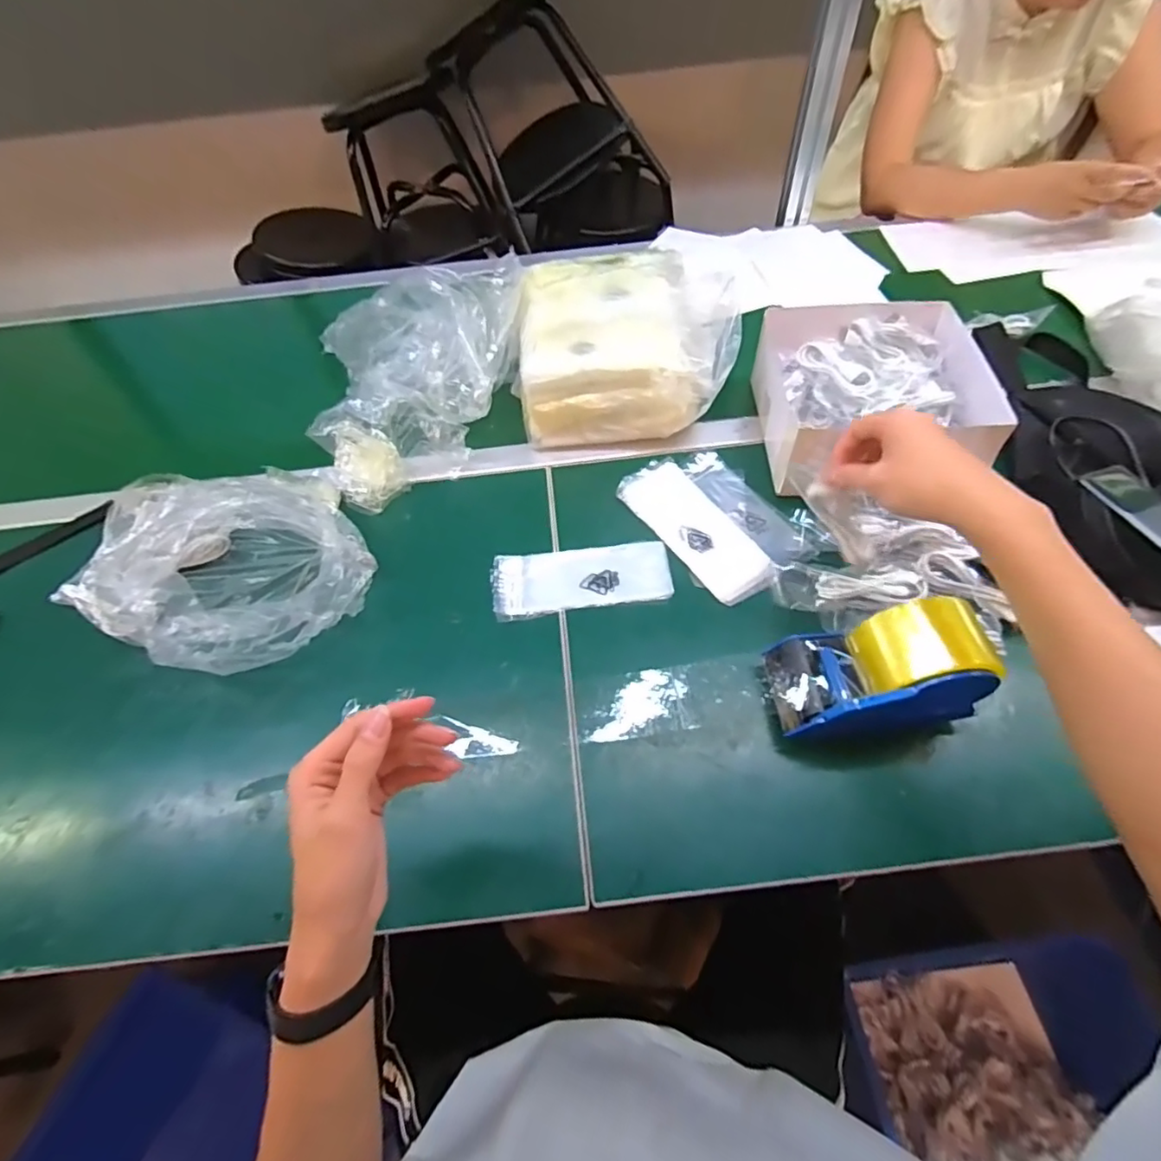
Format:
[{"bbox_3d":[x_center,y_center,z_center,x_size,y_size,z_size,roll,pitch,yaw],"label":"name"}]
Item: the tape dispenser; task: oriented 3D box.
[{"bbox_3d":[0.228,0.073,0.459,0.148,0.092,0.082,-6,57,1],"label":"tape dispenser"}]

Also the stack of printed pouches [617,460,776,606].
[{"bbox_3d":[0.117,-0.056,0.609,0.074,0.011,0.189,-31,60,-15],"label":"stack of printed pouches"}]

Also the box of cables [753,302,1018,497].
[{"bbox_3d":[0.310,-0.202,0.643,0.211,0.086,0.223,0,57,5],"label":"box of cables"}]

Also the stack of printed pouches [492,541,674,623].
[{"bbox_3d":[0.001,-0.003,0.585,0.172,0.007,0.072,-9,57,-1],"label":"stack of printed pouches"}]

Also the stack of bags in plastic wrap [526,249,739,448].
[{"bbox_3d":[0.051,-0.282,0.695,0.237,0.130,0.222,-1,57,4],"label":"stack of bags in plastic wrap"}]

